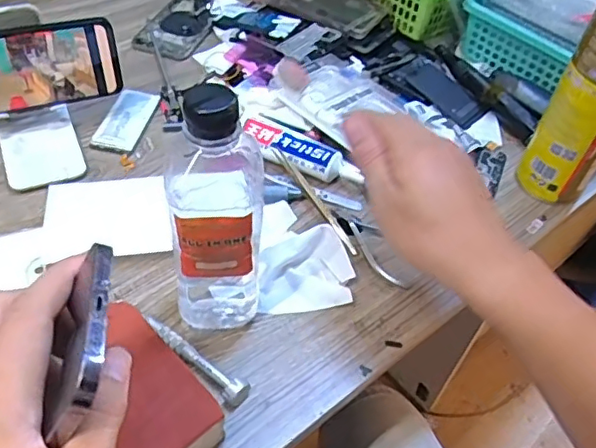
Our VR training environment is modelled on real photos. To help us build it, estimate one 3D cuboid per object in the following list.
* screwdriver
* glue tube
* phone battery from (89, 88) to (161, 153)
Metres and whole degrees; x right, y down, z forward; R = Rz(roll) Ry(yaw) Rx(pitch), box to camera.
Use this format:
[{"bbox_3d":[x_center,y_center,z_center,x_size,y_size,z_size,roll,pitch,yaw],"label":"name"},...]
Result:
[{"bbox_3d":[-0.073,0.091,0.409,0.093,0.014,0.016,36,56,22],"label":"screwdriver"},{"bbox_3d":[0.000,-0.067,0.543,0.126,0.024,0.033,31,54,19],"label":"glue tube"},{"bbox_3d":[-0.168,-0.106,0.576,0.041,0.007,0.088,13,50,5],"label":"phone battery"}]

